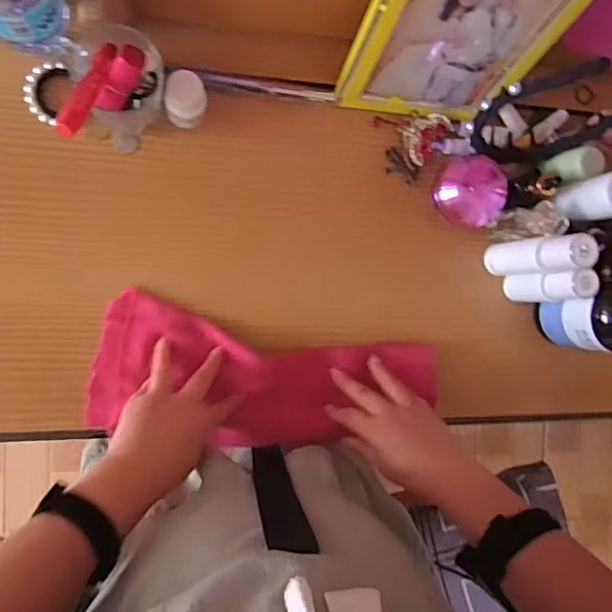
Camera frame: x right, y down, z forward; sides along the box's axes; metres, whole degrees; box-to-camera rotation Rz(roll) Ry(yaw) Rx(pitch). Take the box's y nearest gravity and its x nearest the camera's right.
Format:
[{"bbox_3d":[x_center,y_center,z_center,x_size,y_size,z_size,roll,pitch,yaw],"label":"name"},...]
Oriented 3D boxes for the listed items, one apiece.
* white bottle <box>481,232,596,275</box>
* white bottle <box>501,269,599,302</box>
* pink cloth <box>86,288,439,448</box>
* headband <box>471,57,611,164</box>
[{"bbox_3d":[0.228,-0.049,0.554,0.036,0.131,0.034,-7,93,-11],"label":"white bottle"},{"bbox_3d":[0.249,-0.021,0.574,0.037,0.110,0.034,-3,92,-11],"label":"white bottle"},{"bbox_3d":[-0.034,0.074,0.567,0.338,0.032,0.128,8,93,-10],"label":"pink cloth"},{"bbox_3d":[0.232,-0.181,0.549,0.135,0.153,0.057,-10,93,-11],"label":"headband"}]

